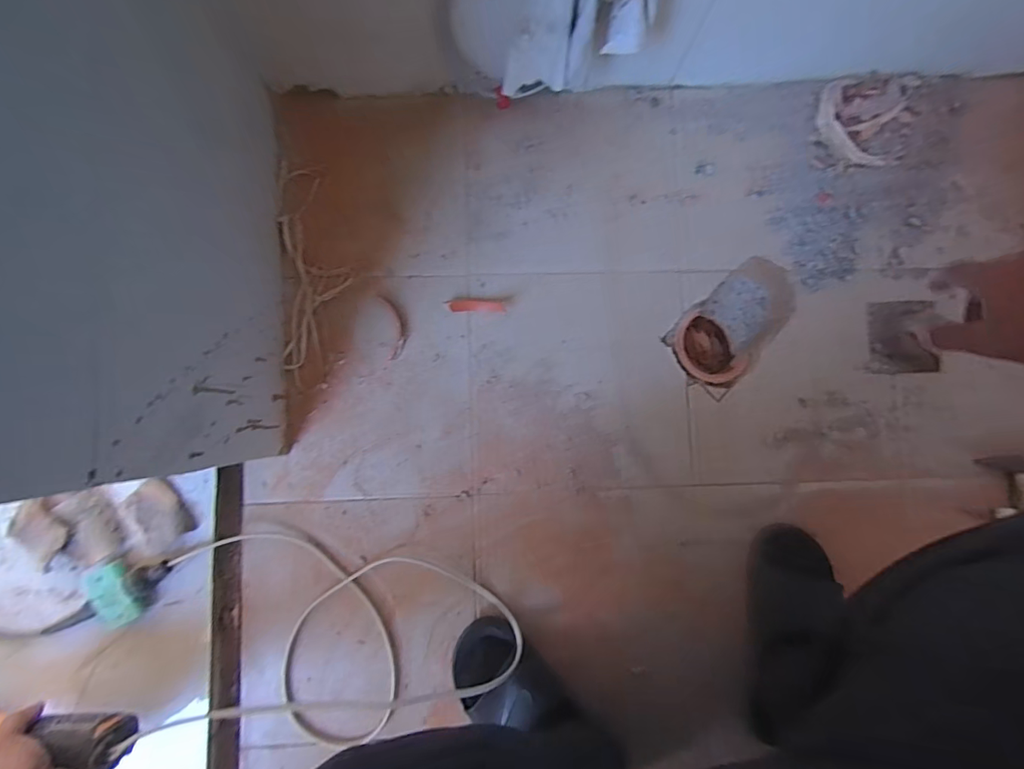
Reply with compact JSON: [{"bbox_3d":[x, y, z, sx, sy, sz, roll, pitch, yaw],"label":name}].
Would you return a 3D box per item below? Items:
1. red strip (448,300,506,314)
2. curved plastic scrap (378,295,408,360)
[{"bbox_3d":[-0.047,-0.106,0.598,0.075,0.004,0.017,0,86,-3],"label":"red strip"},{"bbox_3d":[-0.154,-0.077,0.583,0.026,0.004,0.086,-10,86,-4],"label":"curved plastic scrap"}]

